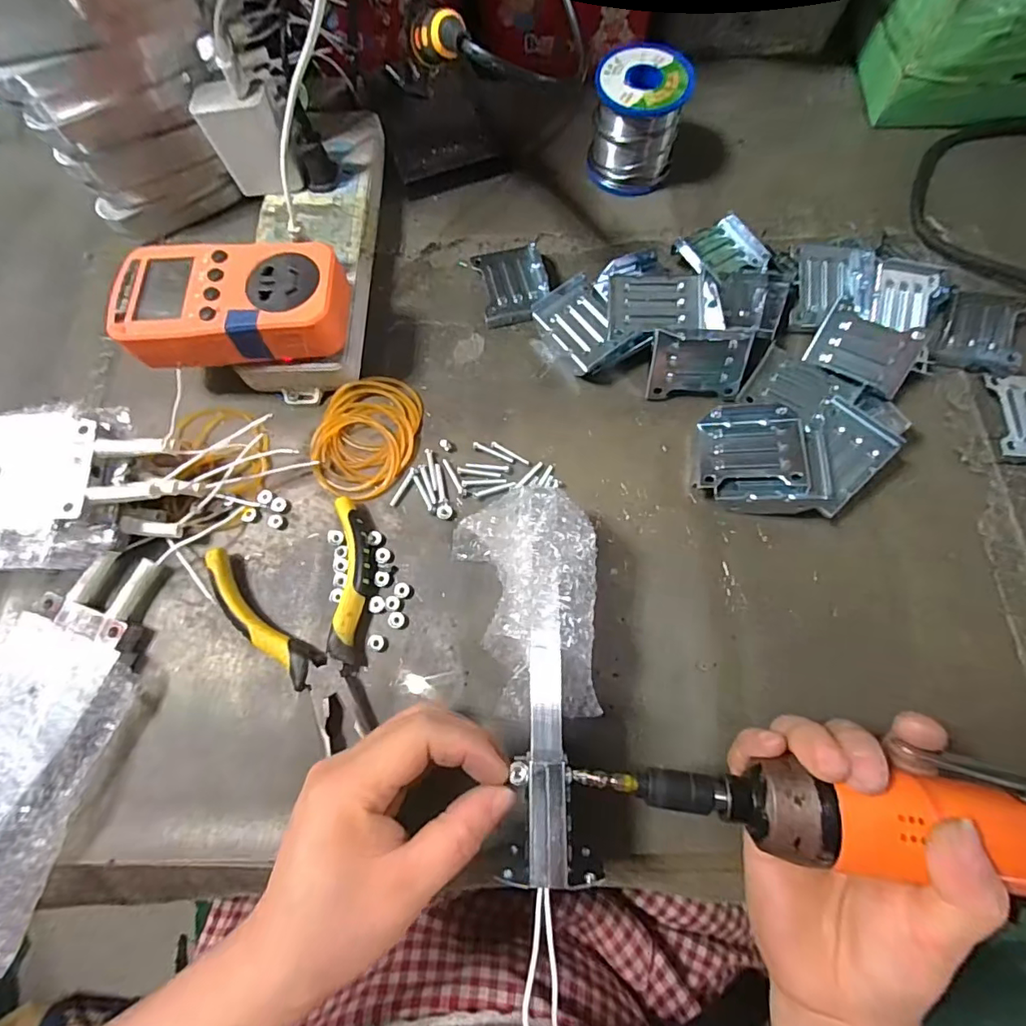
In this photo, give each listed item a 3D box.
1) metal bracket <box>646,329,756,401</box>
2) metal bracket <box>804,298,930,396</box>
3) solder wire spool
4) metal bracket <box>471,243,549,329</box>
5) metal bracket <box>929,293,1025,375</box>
[{"bbox_3d":[0.117,-0.094,0.326,0.059,0.042,0.018,4,39,3],"label":"metal bracket"},{"bbox_3d":[0.226,-0.106,0.332,0.058,0.015,0.045,26,97,14],"label":"metal bracket"},{"bbox_3d":[0.092,-0.290,0.381,0.063,0.066,0.063,14,73,6],"label":"solder wire spool"},{"bbox_3d":[0.000,-0.162,0.365,0.046,0.010,0.059,-11,72,-2],"label":"metal bracket"},{"bbox_3d":[0.309,-0.118,0.337,0.048,0.012,0.055,23,74,9],"label":"metal bracket"}]

